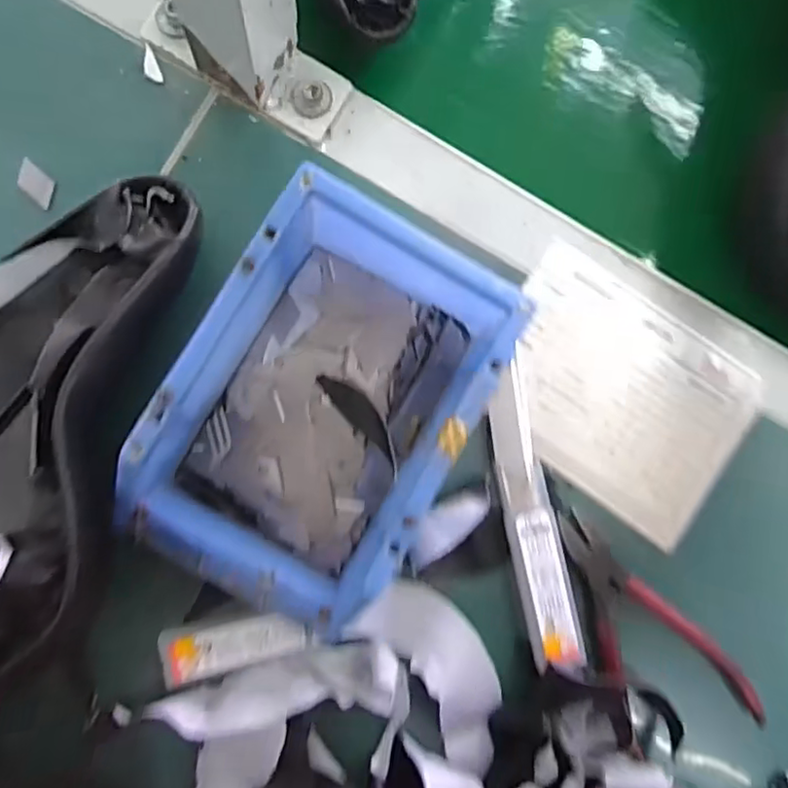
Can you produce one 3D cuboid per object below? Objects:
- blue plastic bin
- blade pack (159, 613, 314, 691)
[{"bbox_3d":[-0.033,0.013,0.287,0.119,0.075,0.176,30,84,-3],"label":"blue plastic bin"},{"bbox_3d":[-0.077,0.124,0.307,0.071,0.007,0.025,-10,88,-6],"label":"blade pack"}]

